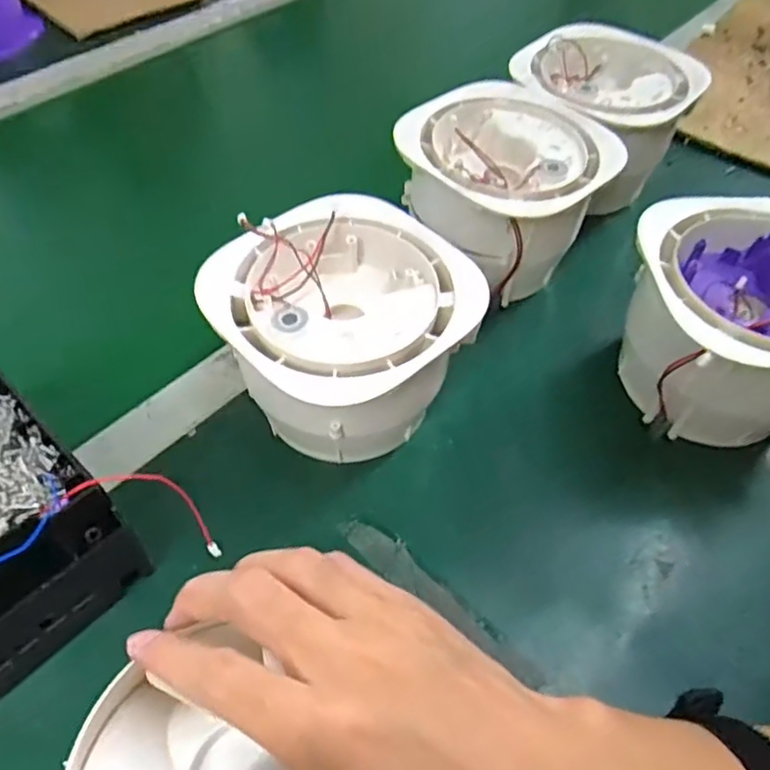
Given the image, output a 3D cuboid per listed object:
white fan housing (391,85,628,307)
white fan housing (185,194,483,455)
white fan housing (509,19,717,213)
[{"bbox_3d":[0.083,-0.142,0.464,0.133,0.089,0.138,1,53,-1],"label":"white fan housing"},{"bbox_3d":[-0.024,-0.025,0.382,0.144,0.101,0.142,-24,57,-19],"label":"white fan housing"},{"bbox_3d":[0.179,-0.227,0.553,0.142,0.114,0.135,-38,62,-26],"label":"white fan housing"}]

